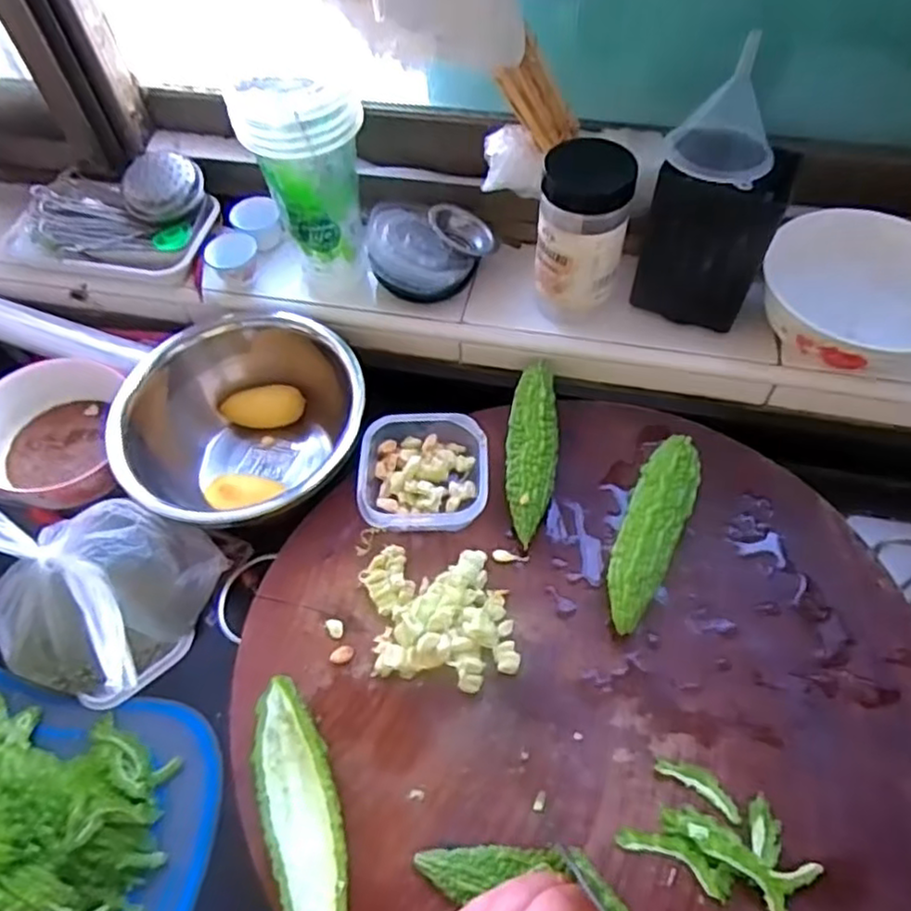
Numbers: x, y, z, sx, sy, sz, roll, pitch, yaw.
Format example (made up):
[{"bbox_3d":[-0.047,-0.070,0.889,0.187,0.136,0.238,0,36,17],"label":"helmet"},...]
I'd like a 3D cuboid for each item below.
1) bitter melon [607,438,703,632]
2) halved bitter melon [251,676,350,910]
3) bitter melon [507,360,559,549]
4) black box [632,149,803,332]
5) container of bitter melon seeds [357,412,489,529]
[{"bbox_3d":[0.132,0.051,0.464,0.041,0.038,0.145,20,61,15],"label":"bitter melon"},{"bbox_3d":[-0.087,0.208,0.390,0.044,0.023,0.152,-18,59,-8],"label":"halved bitter melon"},{"bbox_3d":[0.057,-0.004,0.504,0.036,0.036,0.143,3,58,5],"label":"bitter melon"},{"bbox_3d":[0.179,-0.156,0.495,0.087,0.123,0.051,23,62,16],"label":"black box"},{"bbox_3d":[-0.023,0.007,0.506,0.090,0.035,0.092,-2,58,2],"label":"container of bitter melon seeds"}]

